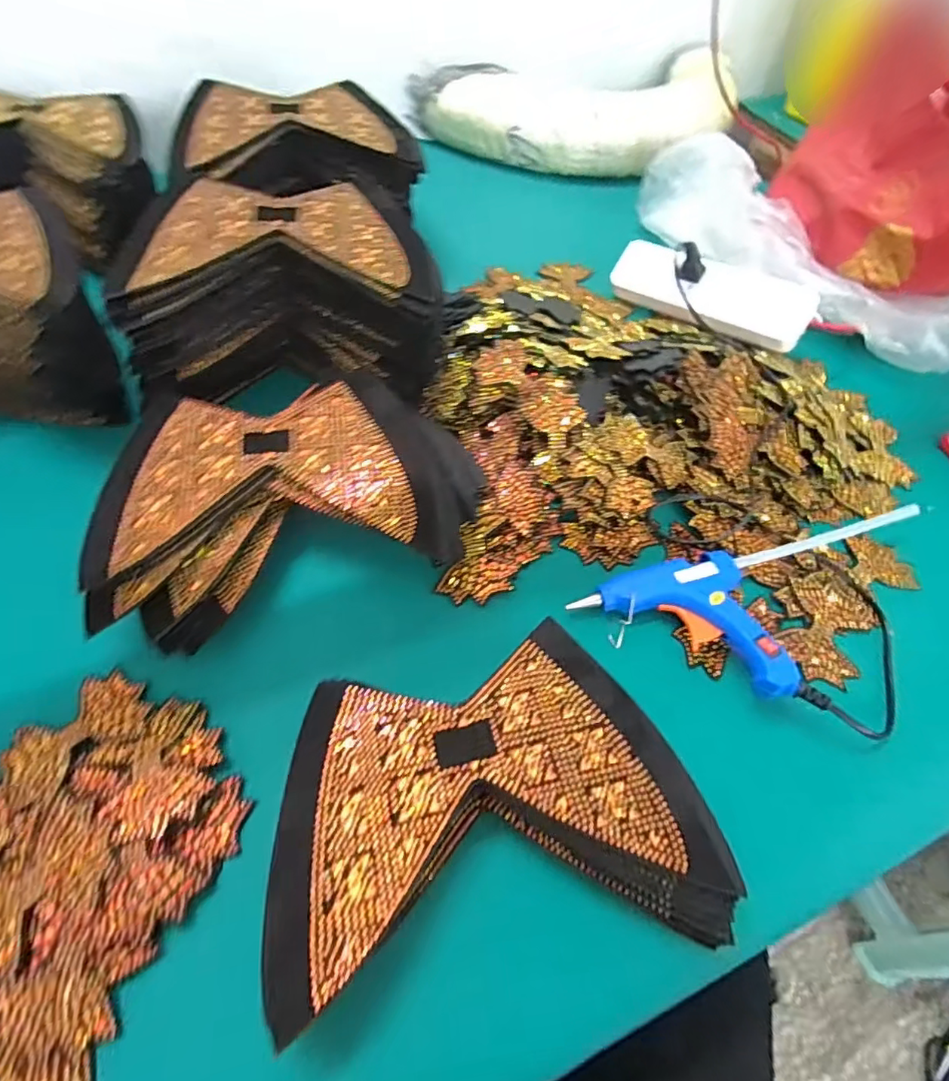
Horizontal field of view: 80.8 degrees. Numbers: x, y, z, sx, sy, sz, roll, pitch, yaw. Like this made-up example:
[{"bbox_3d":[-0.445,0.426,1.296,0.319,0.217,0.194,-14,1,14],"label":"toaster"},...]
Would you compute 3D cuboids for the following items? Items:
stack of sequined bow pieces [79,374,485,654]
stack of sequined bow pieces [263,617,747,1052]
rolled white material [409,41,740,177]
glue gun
[{"bbox_3d":[-0.121,-0.031,0.391,0.250,0.063,0.153,-13,60,-11],"label":"stack of sequined bow pieces"},{"bbox_3d":[0.007,0.137,0.302,0.218,0.047,0.161,-6,58,-7],"label":"stack of sequined bow pieces"},{"bbox_3d":[0.134,-0.550,0.722,0.430,0.086,0.130,-2,58,-5],"label":"rolled white material"},{"bbox_3d":[0.210,0.048,0.386,0.263,0.030,0.108,-10,59,-9],"label":"glue gun"}]

